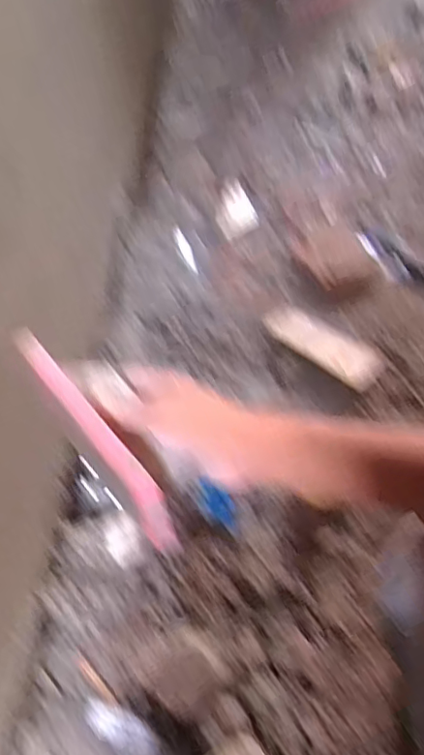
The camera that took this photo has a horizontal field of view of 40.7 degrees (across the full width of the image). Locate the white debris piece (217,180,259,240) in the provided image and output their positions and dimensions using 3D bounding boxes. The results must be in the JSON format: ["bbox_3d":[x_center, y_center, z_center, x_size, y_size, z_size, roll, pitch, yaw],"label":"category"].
[{"bbox_3d":[0.042,-0.338,1.132,0.073,0.008,0.154,-14,60,-5],"label":"white debris piece"}]

